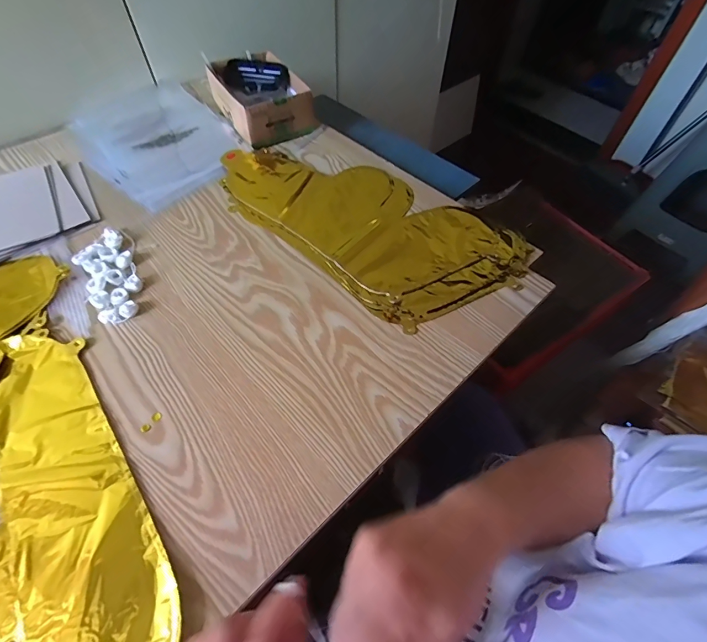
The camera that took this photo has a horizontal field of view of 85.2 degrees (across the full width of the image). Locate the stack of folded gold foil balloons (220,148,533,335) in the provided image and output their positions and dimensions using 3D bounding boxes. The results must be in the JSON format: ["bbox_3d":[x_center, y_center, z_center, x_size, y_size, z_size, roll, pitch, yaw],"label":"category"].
[{"bbox_3d":[0.007,-0.155,0.559,0.447,0.011,0.225,37,62,22],"label":"stack of folded gold foil balloons"}]

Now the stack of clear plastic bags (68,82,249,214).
[{"bbox_3d":[-0.344,-0.327,0.677,0.231,0.012,0.346,-34,62,-23],"label":"stack of clear plastic bags"}]

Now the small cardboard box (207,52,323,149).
[{"bbox_3d":[-0.163,-0.394,0.677,0.136,0.065,0.195,-30,61,-20],"label":"small cardboard box"}]

